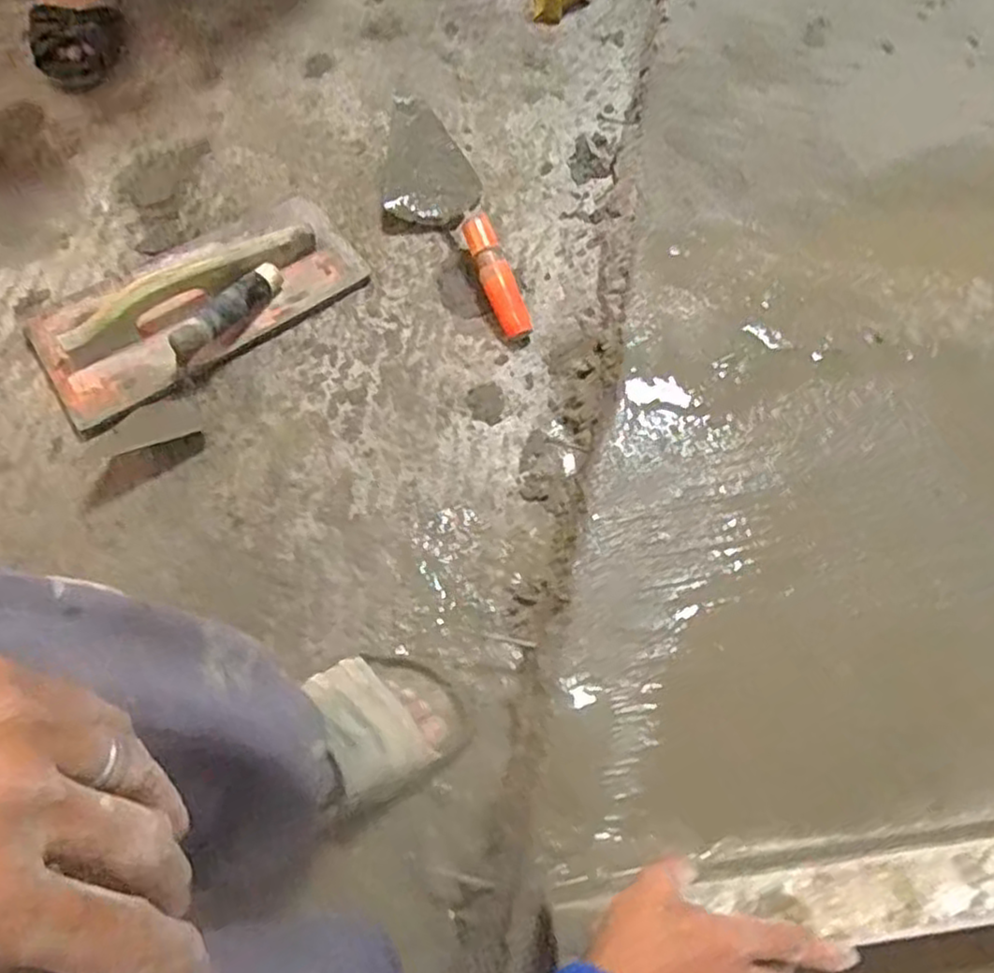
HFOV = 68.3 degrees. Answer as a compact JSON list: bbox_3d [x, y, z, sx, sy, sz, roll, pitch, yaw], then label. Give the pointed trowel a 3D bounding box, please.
[{"bbox_3d":[-0.055,-0.281,0.783,0.108,0.063,0.303,-16,65,-7],"label":"pointed trowel"}]

